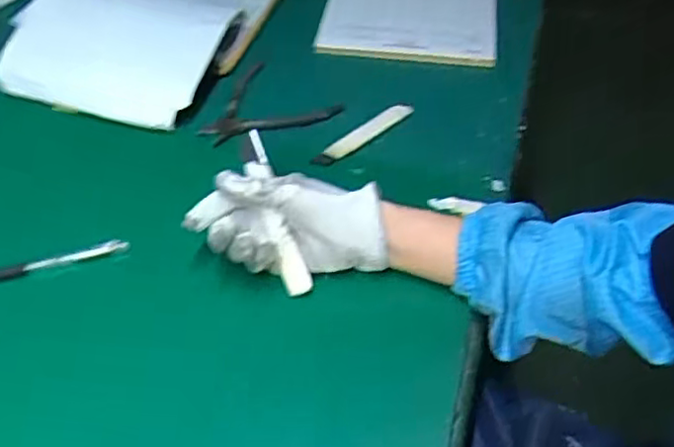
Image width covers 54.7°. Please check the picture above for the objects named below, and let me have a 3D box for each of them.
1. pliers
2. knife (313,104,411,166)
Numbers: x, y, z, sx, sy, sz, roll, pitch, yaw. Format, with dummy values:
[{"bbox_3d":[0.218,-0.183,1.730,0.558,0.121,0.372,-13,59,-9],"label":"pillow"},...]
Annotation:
[{"bbox_3d":[-0.071,-0.108,0.656,0.109,0.024,0.108,27,53,23],"label":"pliers"},{"bbox_3d":[0.028,-0.089,0.646,0.118,0.014,0.019,-31,54,-26],"label":"knife"}]

